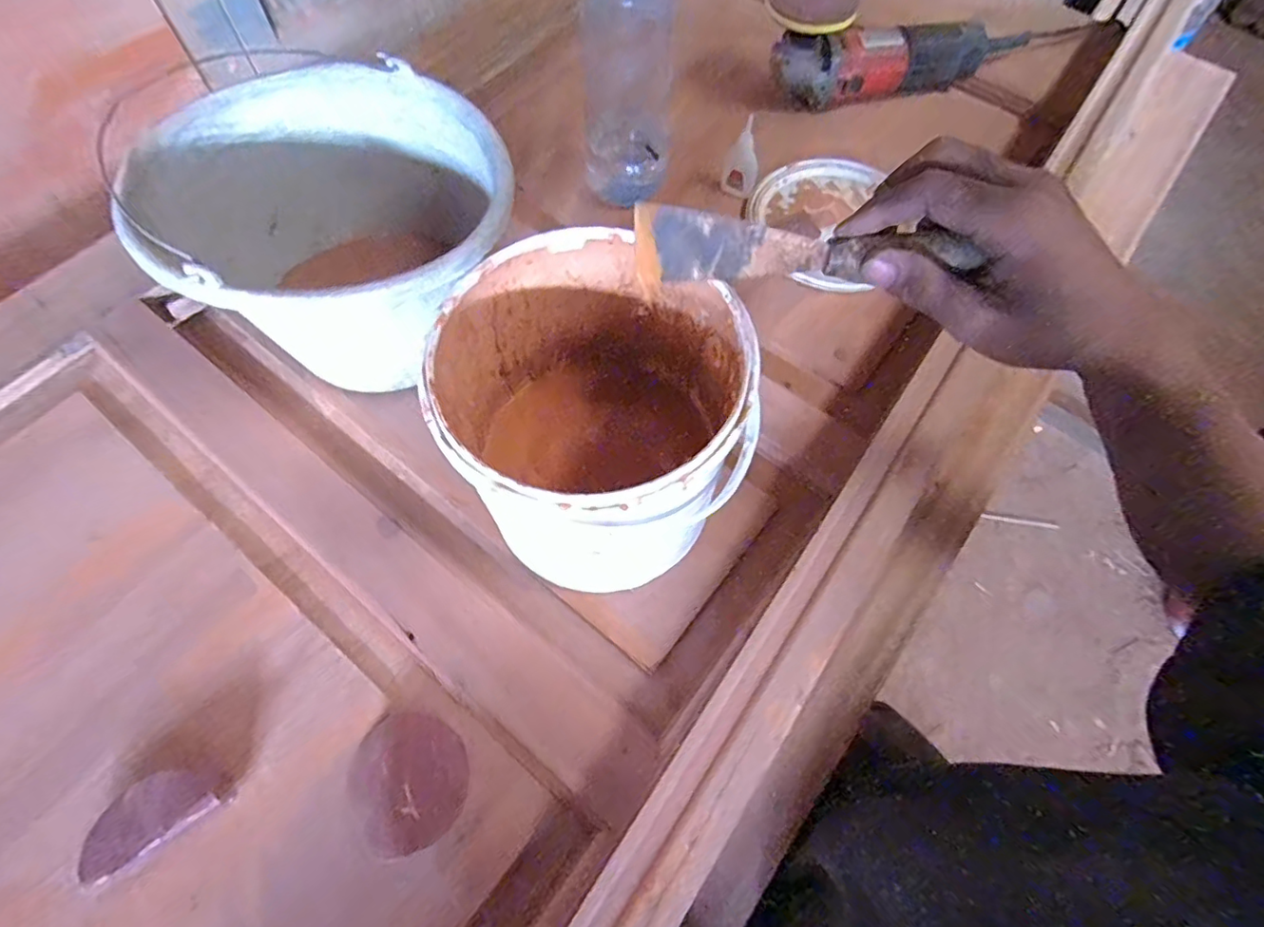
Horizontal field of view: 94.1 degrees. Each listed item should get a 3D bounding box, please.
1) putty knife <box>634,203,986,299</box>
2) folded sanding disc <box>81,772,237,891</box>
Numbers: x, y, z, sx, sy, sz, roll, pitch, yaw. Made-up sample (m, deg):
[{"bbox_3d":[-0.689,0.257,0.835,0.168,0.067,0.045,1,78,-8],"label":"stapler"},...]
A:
[{"bbox_3d":[0.080,-0.104,0.288,0.154,0.047,0.016,4,67,8],"label":"putty knife"},{"bbox_3d":[-0.303,0.221,0.371,0.085,0.010,0.042,-32,71,-17],"label":"folded sanding disc"}]

